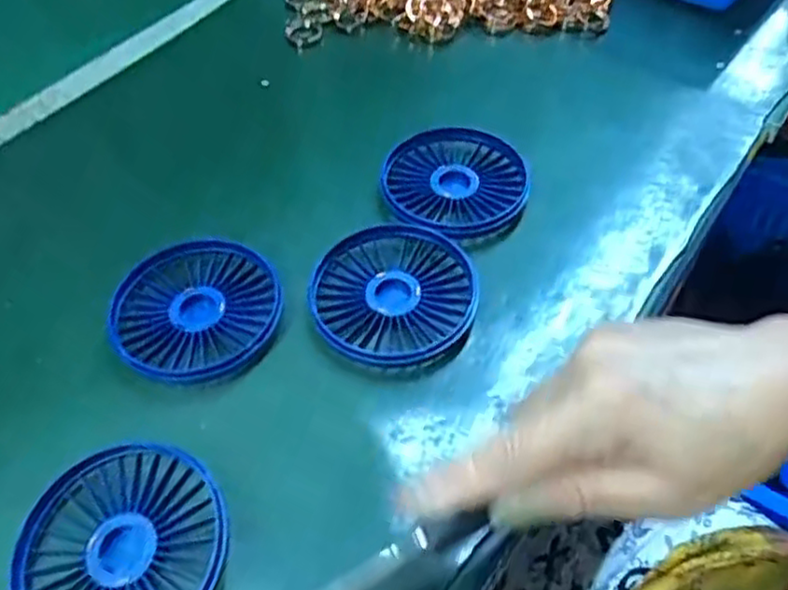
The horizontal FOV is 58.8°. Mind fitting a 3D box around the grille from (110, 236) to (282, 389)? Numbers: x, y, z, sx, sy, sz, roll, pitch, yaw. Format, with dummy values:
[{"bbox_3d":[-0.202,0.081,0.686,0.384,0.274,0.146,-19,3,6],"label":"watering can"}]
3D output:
[{"bbox_3d":[-0.103,0.007,0.363,0.085,0.009,0.084,0,52,0],"label":"grille"}]

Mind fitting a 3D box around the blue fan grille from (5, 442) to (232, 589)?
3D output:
[{"bbox_3d":[-0.113,0.105,0.288,0.085,0.022,0.084,0,52,0],"label":"blue fan grille"}]

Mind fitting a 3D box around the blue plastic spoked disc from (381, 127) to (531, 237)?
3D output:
[{"bbox_3d":[0.036,-0.066,0.422,0.083,0.017,0.082,0,52,0],"label":"blue plastic spoked disc"}]

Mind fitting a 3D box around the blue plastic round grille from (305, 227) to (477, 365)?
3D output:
[{"bbox_3d":[-0.001,0.000,0.369,0.084,0.014,0.085,0,52,0],"label":"blue plastic round grille"}]

